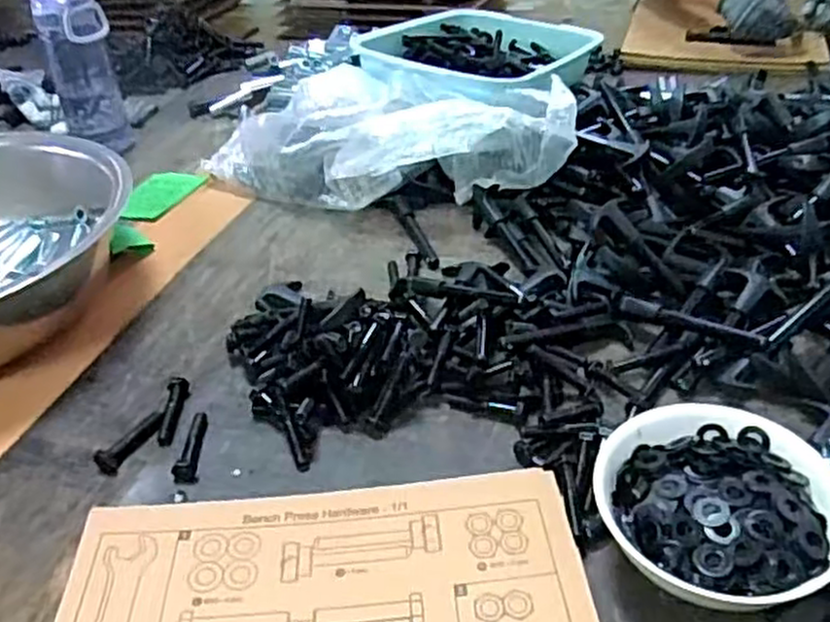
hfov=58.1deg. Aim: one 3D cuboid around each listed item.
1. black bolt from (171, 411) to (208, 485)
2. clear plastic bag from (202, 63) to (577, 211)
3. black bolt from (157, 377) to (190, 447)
[{"bbox_3d":[-0.164,0.097,0.544,0.017,0.010,0.064,-6,37,-3],"label":"black bolt"},{"bbox_3d":[-0.036,-0.185,0.833,0.414,0.116,0.158,7,38,14],"label":"clear plastic bag"},{"bbox_3d":[-0.187,0.076,0.576,0.012,0.015,0.070,-3,37,2],"label":"black bolt"}]

